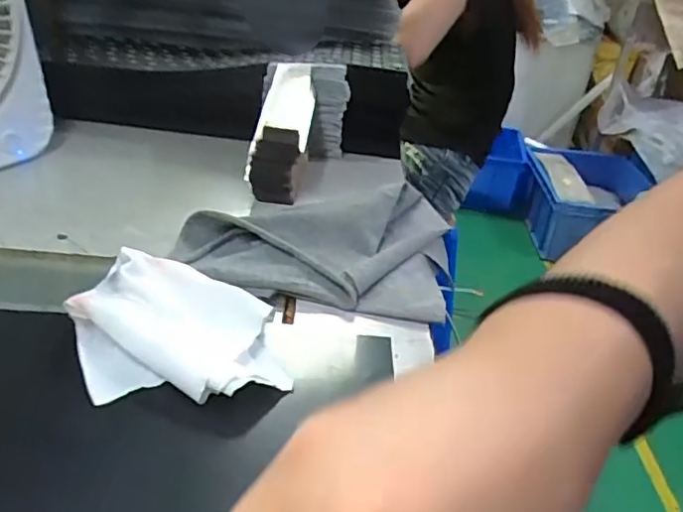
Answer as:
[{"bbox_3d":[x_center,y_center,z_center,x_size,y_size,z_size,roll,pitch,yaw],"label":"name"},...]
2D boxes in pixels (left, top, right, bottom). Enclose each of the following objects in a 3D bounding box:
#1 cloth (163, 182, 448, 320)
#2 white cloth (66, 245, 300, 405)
[{"bbox_3d":[-0.013,-0.023,0.413,0.181,0.031,0.159,8,31,3],"label":"cloth"},{"bbox_3d":[-0.085,0.038,0.302,0.087,0.032,0.102,-14,36,-29],"label":"white cloth"}]

